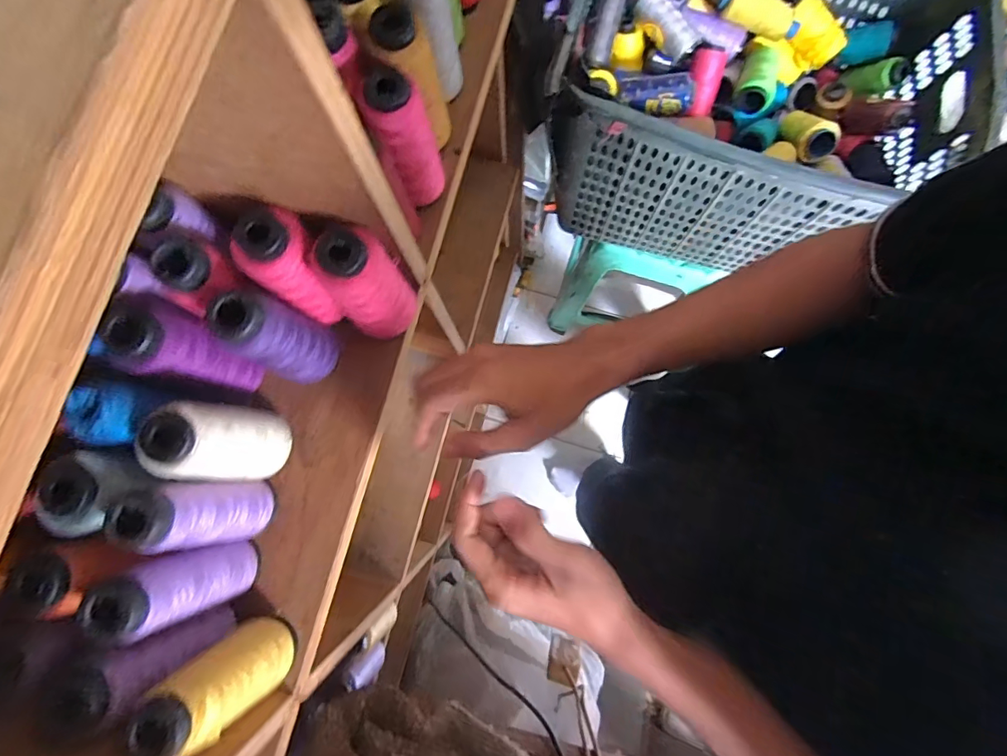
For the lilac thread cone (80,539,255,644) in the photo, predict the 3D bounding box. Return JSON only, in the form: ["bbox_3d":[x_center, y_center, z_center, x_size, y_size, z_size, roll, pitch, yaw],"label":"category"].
[{"bbox_3d":[-0.201,0.130,0.299,0.034,0.111,0.037,-19,80,-2],"label":"lilac thread cone"}]

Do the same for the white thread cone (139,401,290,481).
[{"bbox_3d":[-0.186,0.042,0.314,0.046,0.106,0.042,0,80,1],"label":"white thread cone"}]

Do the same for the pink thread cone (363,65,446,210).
[{"bbox_3d":[-0.069,-0.174,0.354,0.038,0.106,0.044,-14,80,-1],"label":"pink thread cone"}]

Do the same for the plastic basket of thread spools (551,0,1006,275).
[{"bbox_3d":[0.380,-0.437,0.756,0.535,0.280,0.411,18,80,4],"label":"plastic basket of thread spools"}]

